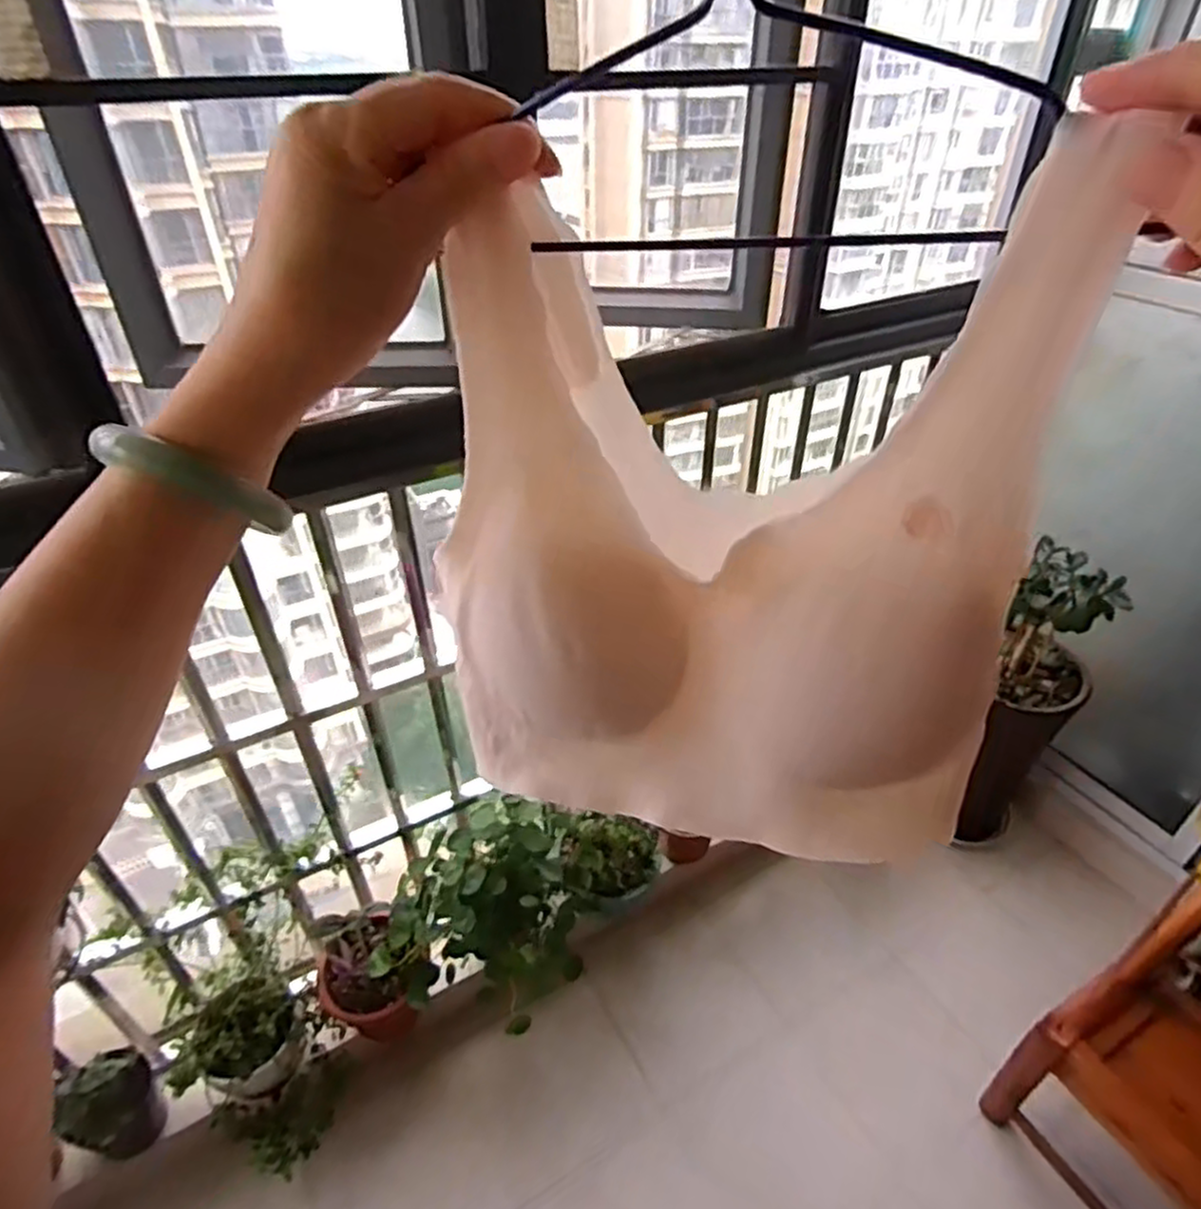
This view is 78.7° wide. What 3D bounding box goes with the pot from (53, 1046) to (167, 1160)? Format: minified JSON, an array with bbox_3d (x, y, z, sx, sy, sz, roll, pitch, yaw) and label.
[{"bbox_3d":[-0.779,0.804,1.182,0.107,0.147,0.107,0,38,0],"label":"pot"}]

